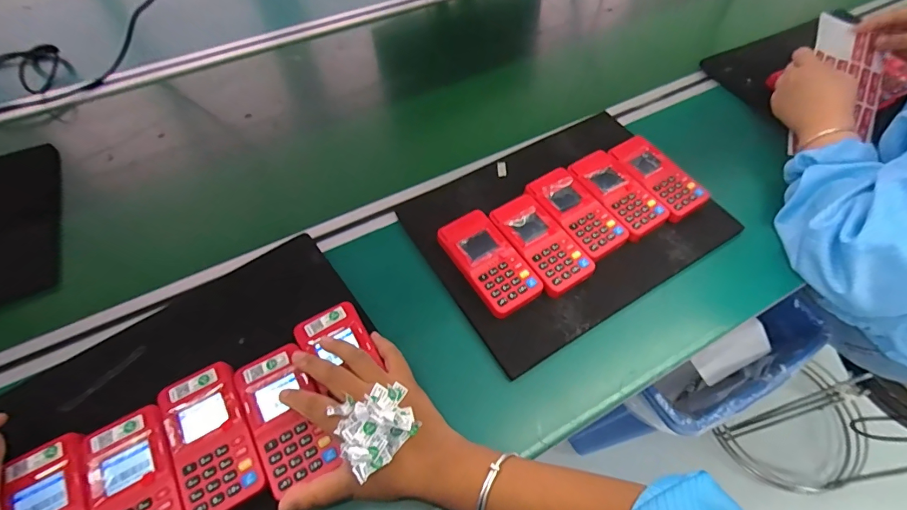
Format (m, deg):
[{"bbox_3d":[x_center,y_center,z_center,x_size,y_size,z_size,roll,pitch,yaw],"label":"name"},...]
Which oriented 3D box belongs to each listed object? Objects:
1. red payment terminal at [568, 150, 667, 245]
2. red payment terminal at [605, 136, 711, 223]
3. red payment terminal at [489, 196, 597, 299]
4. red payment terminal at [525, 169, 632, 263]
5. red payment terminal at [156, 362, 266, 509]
[{"bbox_3d":[0.197,-0.074,0.516,0.061,0.021,0.122,-29,61,-18],"label":"red payment terminal"},{"bbox_3d":[0.253,-0.097,0.531,0.062,0.021,0.122,-28,61,-17],"label":"red payment terminal"},{"bbox_3d":[0.097,-0.013,0.476,0.066,0.020,0.121,-28,61,-17],"label":"red payment terminal"},{"bbox_3d":[0.142,-0.047,0.498,0.063,0.024,0.120,-30,62,-18],"label":"red payment terminal"},{"bbox_3d":[-0.204,0.154,0.356,0.062,0.018,0.115,-27,61,-17],"label":"red payment terminal"}]

